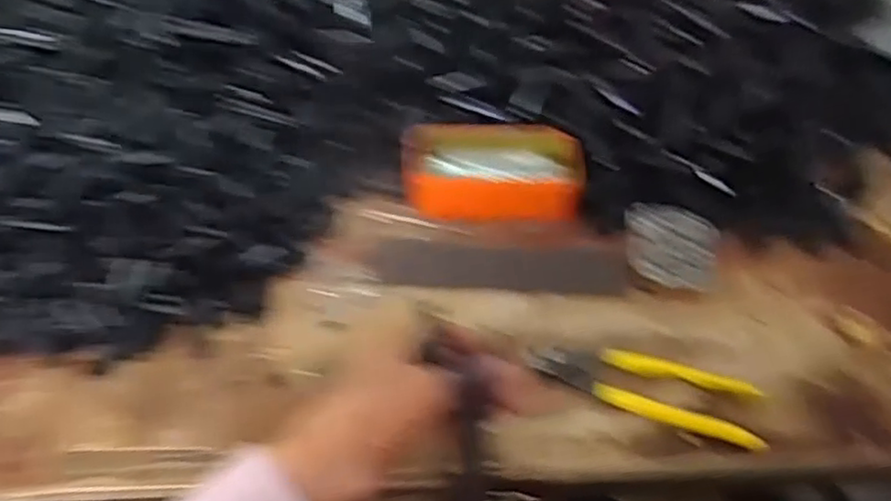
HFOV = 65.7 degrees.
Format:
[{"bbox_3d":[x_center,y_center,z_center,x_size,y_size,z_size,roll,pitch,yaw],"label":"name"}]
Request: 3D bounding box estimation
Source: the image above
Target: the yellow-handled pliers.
[{"bbox_3d":[0.150,0.098,0.518,0.166,0.014,0.053,17,50,13],"label":"yellow-handled pliers"}]

